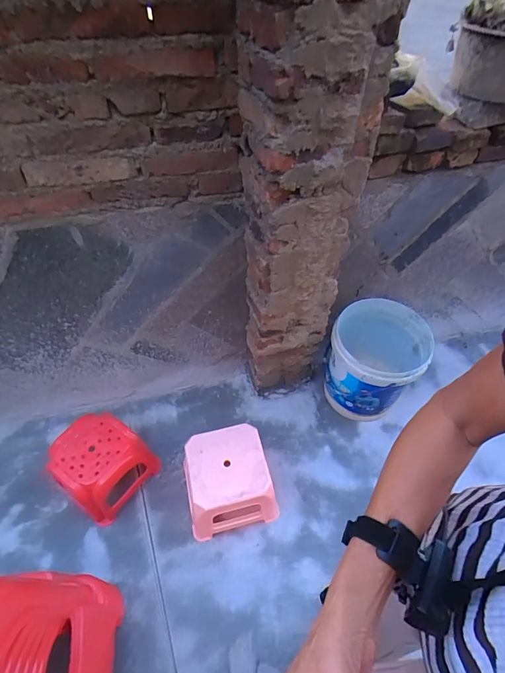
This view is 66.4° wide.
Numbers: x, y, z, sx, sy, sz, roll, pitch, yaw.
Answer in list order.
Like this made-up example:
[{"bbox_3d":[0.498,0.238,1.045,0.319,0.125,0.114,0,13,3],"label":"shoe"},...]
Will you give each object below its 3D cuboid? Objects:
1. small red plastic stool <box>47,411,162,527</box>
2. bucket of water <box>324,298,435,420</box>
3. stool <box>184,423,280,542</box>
[{"bbox_3d":[-0.459,0.391,1.185,0.233,0.190,0.238,33,56,22],"label":"small red plastic stool"},{"bbox_3d":[0.402,0.103,1.337,0.297,0.361,0.296,1,51,-2],"label":"bucket of water"},{"bbox_3d":[-0.067,0.429,1.146,0.260,0.219,0.236,-12,52,-12],"label":"stool"}]

